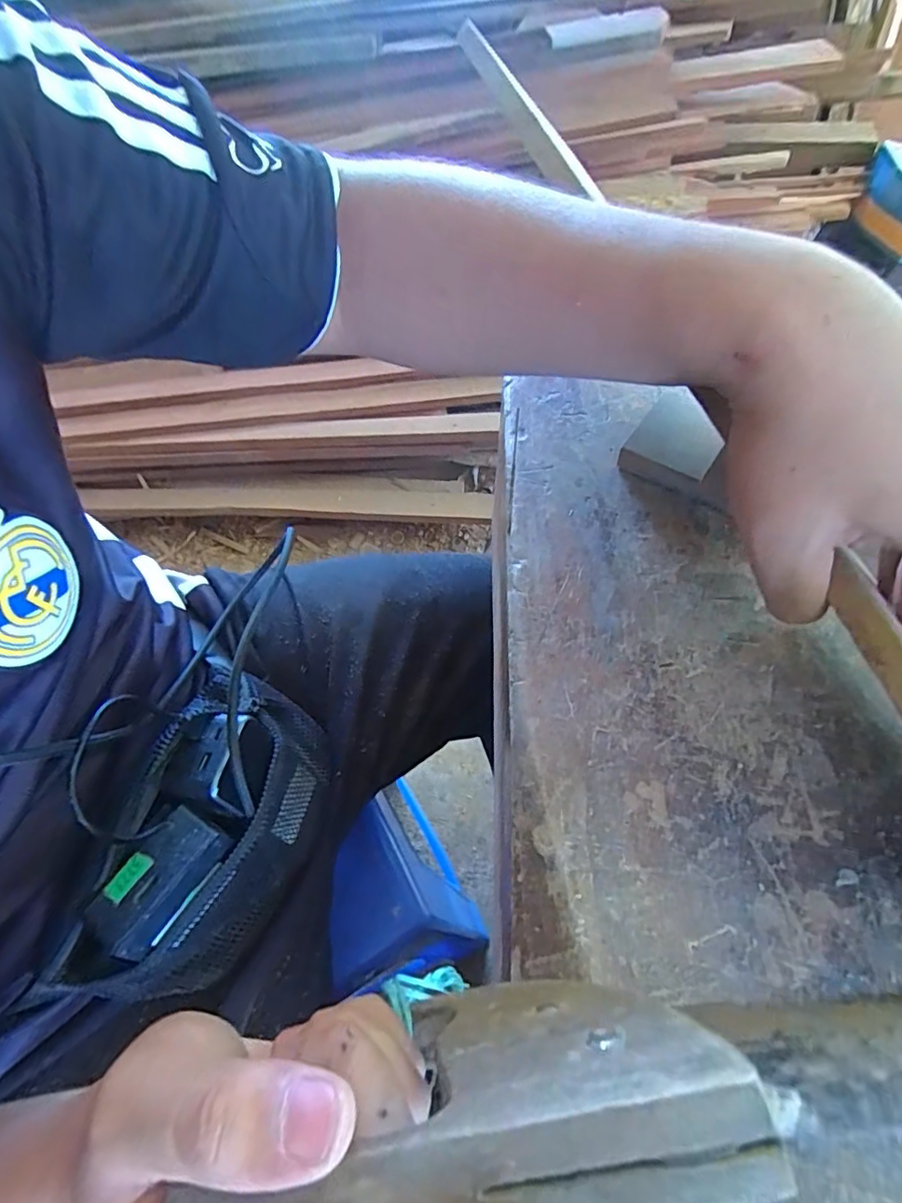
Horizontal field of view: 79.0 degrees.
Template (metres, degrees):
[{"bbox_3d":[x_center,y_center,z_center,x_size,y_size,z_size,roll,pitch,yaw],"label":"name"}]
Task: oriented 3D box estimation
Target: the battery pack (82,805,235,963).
[{"bbox_3d":[-0.161,0.153,0.304,0.032,0.027,0.069,29,63,19],"label":"battery pack"}]

